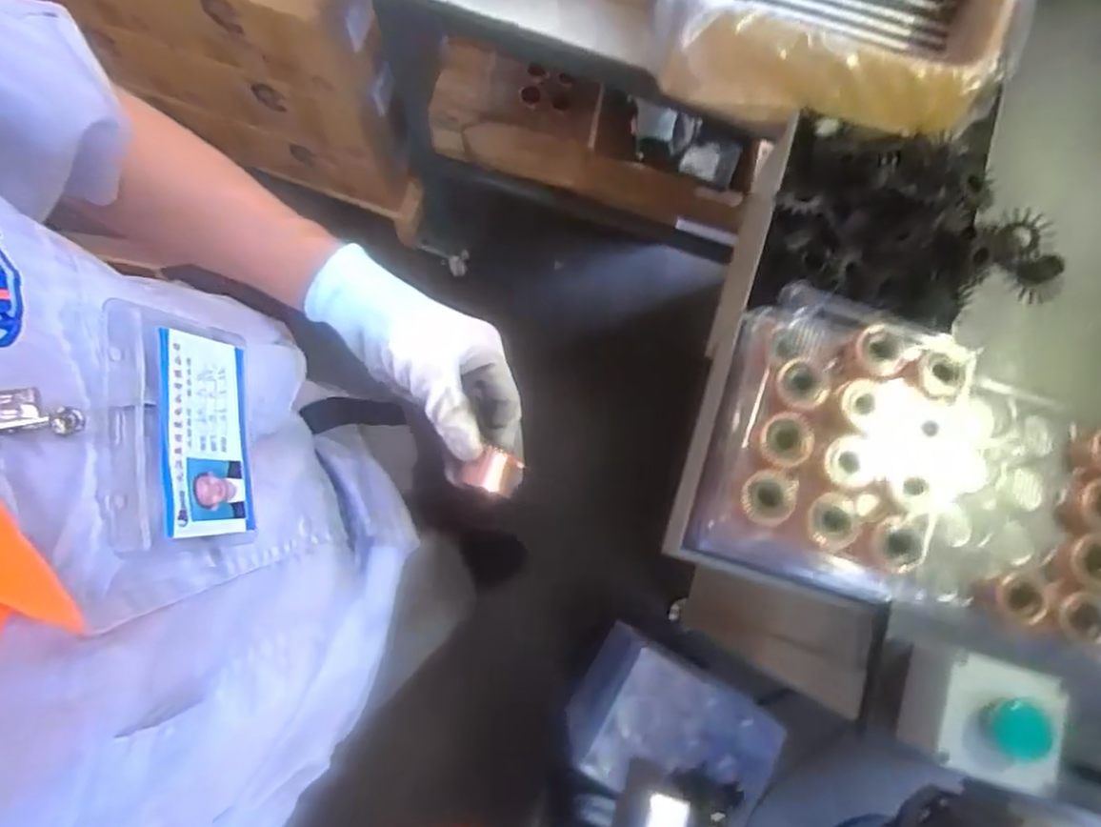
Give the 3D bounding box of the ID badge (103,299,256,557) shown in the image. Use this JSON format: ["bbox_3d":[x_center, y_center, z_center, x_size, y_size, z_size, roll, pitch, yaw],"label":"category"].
[{"bbox_3d":[-0.155,0.008,0.309,0.005,0.078,0.099,-9,81,16],"label":"ID badge"}]

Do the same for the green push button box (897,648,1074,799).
[{"bbox_3d":[0.288,0.203,0.487,0.088,0.063,0.077,16,80,3],"label":"green push button box"}]

